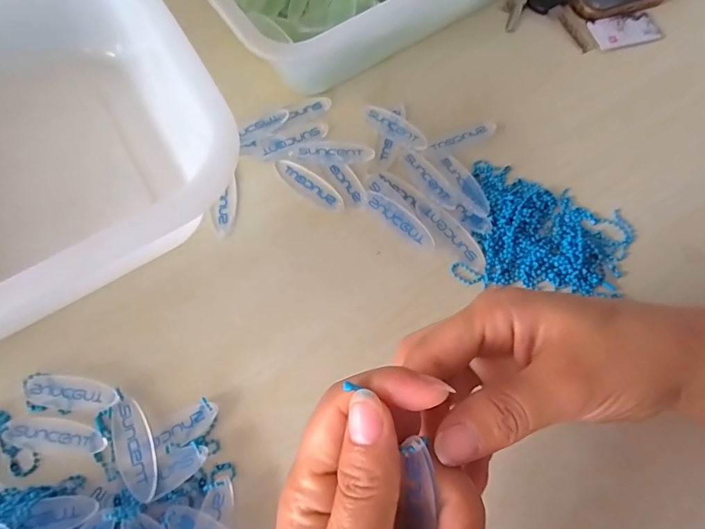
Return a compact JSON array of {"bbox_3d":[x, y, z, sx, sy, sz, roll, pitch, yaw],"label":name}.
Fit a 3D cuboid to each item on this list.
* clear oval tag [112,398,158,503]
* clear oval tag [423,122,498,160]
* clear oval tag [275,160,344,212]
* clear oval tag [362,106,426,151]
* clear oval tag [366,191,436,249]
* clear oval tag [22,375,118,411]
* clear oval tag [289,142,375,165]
[{"bbox_3d":[-0.114,0.095,0.225,0.018,0.010,0.053,-28,71,-10],"label":"clear oval tag"},{"bbox_3d":[0.075,-0.086,0.300,0.054,0.005,0.013,-25,70,-8],"label":"clear oval tag"},{"bbox_3d":[-0.029,-0.053,0.291,0.056,0.004,0.018,36,73,13],"label":"clear oval tag"},{"bbox_3d":[0.029,-0.097,0.302,0.054,0.007,0.019,37,74,14],"label":"clear oval tag"},{"bbox_3d":[0.030,-0.028,0.276,0.017,0.004,0.053,-43,74,-14],"label":"clear oval tag"},{"bbox_3d":[-0.155,0.071,0.239,0.053,0.004,0.017,5,69,3],"label":"clear oval tag"},{"bbox_3d":[-0.013,-0.077,0.298,0.055,0.004,0.018,2,69,1],"label":"clear oval tag"}]

